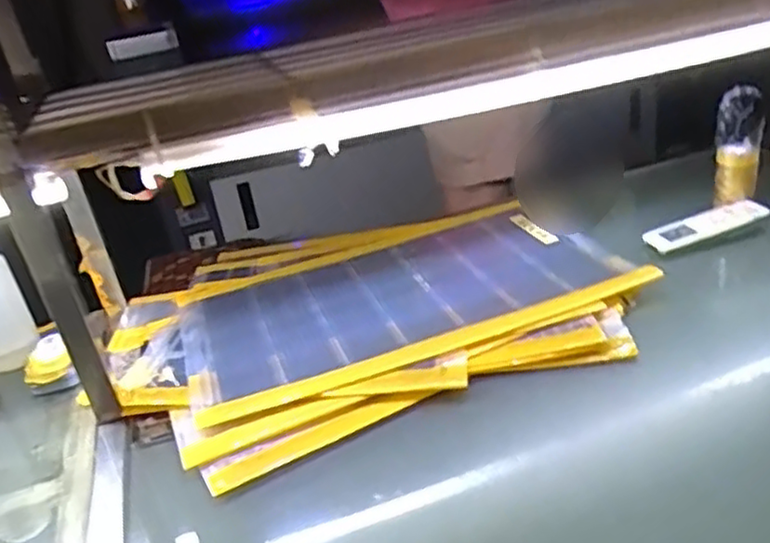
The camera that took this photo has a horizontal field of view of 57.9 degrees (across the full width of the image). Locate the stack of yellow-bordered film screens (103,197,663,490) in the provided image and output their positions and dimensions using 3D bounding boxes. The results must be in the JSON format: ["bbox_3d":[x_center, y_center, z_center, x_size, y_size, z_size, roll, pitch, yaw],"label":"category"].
[{"bbox_3d":[-0.021,0.043,0.913,0.623,0.035,0.484,-17,28,-13],"label":"stack of yellow-bordered film screens"}]

